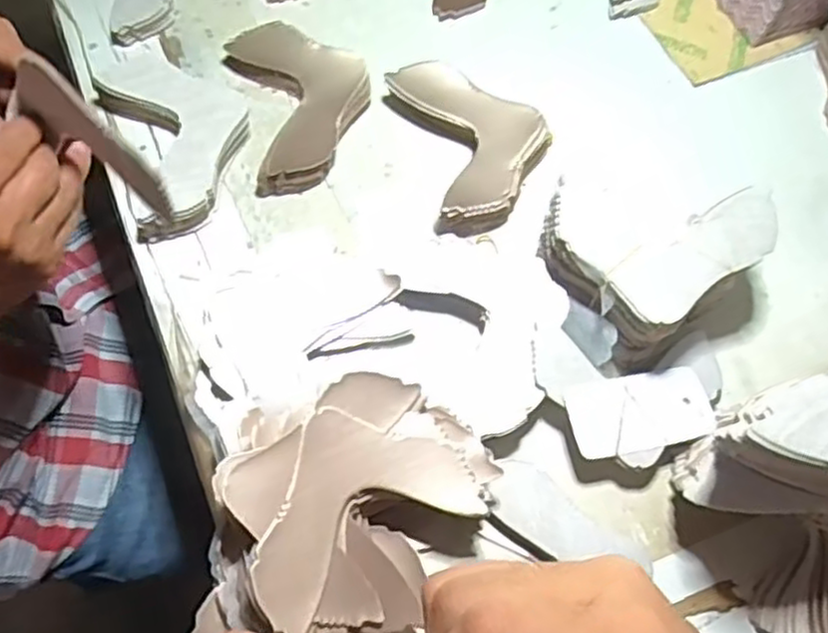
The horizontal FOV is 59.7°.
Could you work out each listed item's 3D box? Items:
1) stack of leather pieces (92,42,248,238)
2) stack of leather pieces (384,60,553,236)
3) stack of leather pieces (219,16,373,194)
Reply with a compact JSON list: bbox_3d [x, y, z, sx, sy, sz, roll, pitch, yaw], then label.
[{"bbox_3d":[-0.192,-0.149,0.598,0.108,0.037,0.165,-19,69,-10],"label":"stack of leather pieces"},{"bbox_3d":[0.052,-0.148,0.605,0.108,0.042,0.150,-16,68,-8],"label":"stack of leather pieces"},{"bbox_3d":[-0.096,-0.184,0.617,0.117,0.037,0.161,-13,68,-7],"label":"stack of leather pieces"}]

